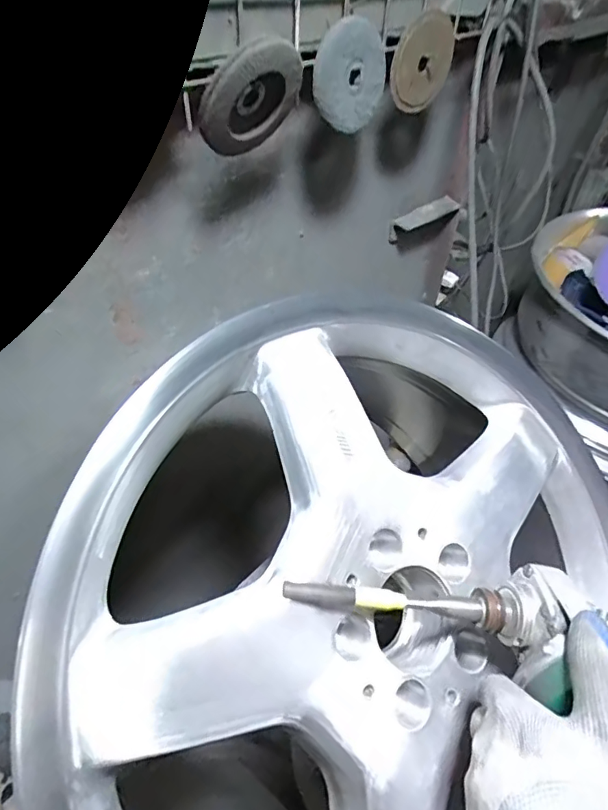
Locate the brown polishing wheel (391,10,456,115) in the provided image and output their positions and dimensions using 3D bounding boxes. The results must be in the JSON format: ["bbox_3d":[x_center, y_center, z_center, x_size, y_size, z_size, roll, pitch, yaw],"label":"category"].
[{"bbox_3d":[0.123,-0.355,0.508,0.089,0.082,0.014,-31,46,-24],"label":"brown polishing wheel"}]

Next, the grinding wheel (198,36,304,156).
[{"bbox_3d":[-0.042,-0.245,0.393,0.094,0.096,0.014,-36,85,-2],"label":"grinding wheel"}]

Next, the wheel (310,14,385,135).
[{"bbox_3d":[0.044,-0.301,0.448,0.013,0.079,0.085,41,100,40],"label":"wheel"}]

